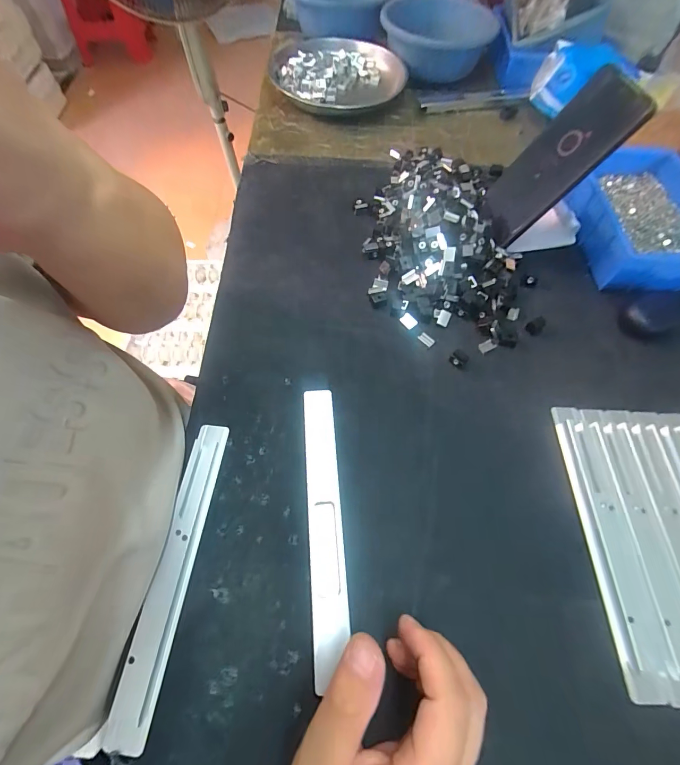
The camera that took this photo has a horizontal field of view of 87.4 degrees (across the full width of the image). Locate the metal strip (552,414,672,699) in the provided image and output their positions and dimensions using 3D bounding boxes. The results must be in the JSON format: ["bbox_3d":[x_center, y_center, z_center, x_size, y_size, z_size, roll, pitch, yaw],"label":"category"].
[{"bbox_3d":[0.214,0.120,0.288,0.031,0.013,0.215,2,62,0],"label":"metal strip"}]

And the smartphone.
[{"bbox_3d":[0.220,-0.230,0.374,0.011,0.157,0.081,2,59,-31],"label":"smartphone"}]

